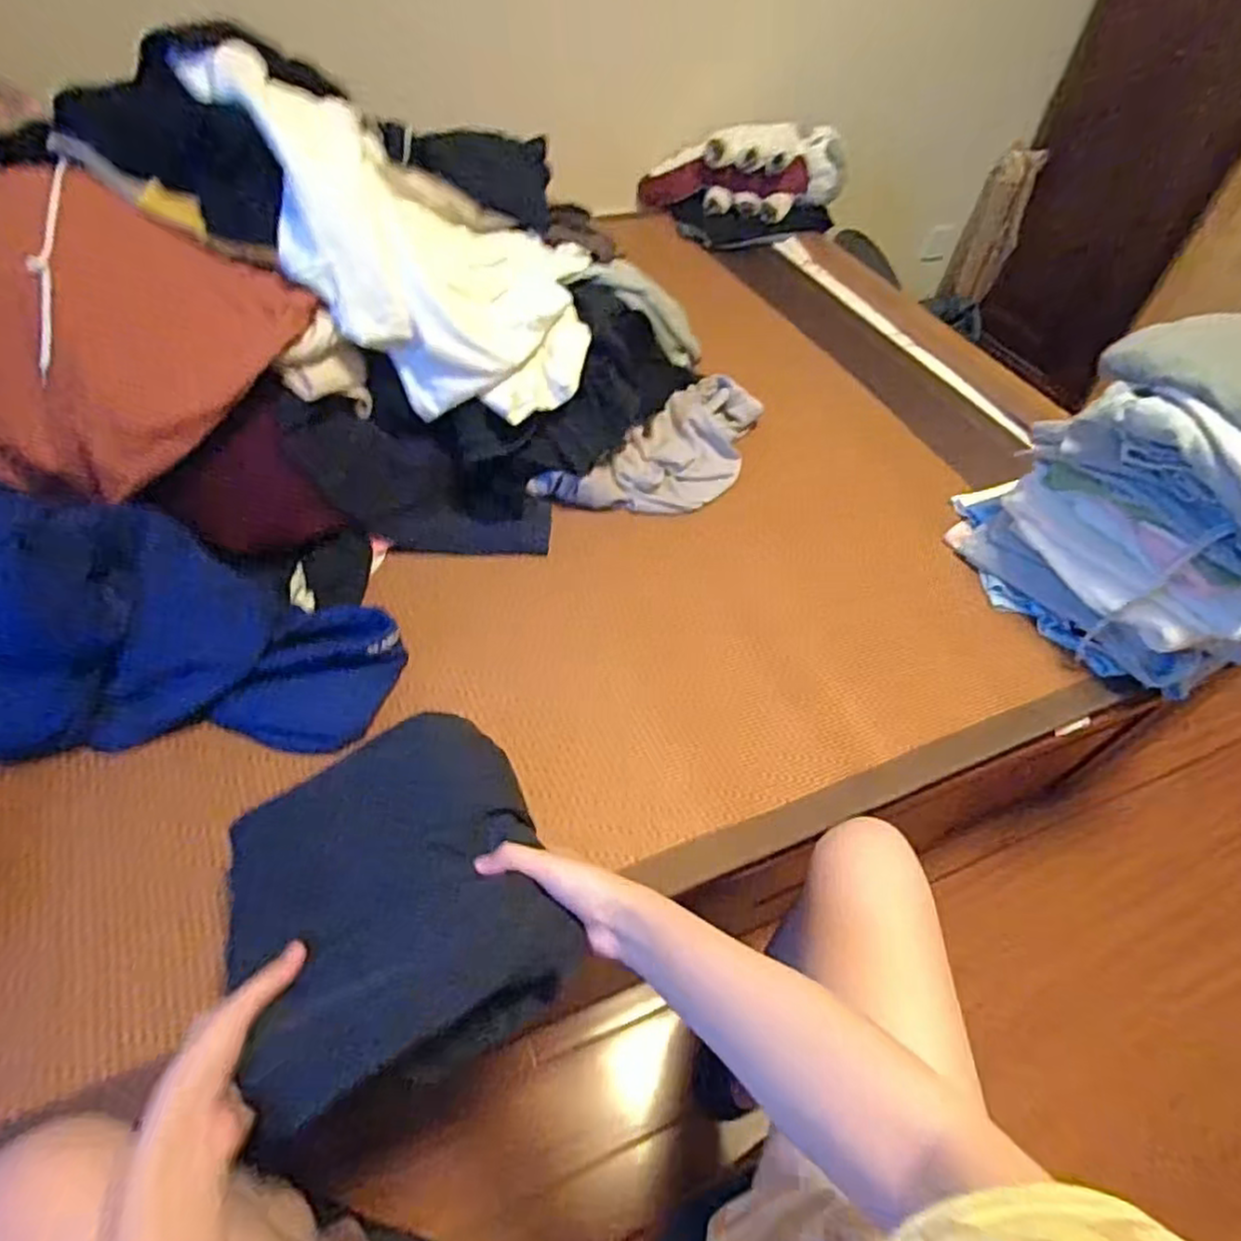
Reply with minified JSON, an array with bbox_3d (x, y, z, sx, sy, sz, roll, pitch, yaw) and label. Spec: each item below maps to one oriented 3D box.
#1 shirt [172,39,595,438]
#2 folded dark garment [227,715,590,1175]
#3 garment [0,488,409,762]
[{"bbox_3d":[-0.245,-0.439,0.816,0.417,0.273,0.270,-4,51,-9],"label":"shirt"},{"bbox_3d":[-0.173,0.206,0.521,0.226,0.047,0.245,-18,54,-19],"label":"folded dark garment"},{"bbox_3d":[-0.511,0.000,0.690,0.548,0.163,0.220,2,50,-4],"label":"garment"}]

